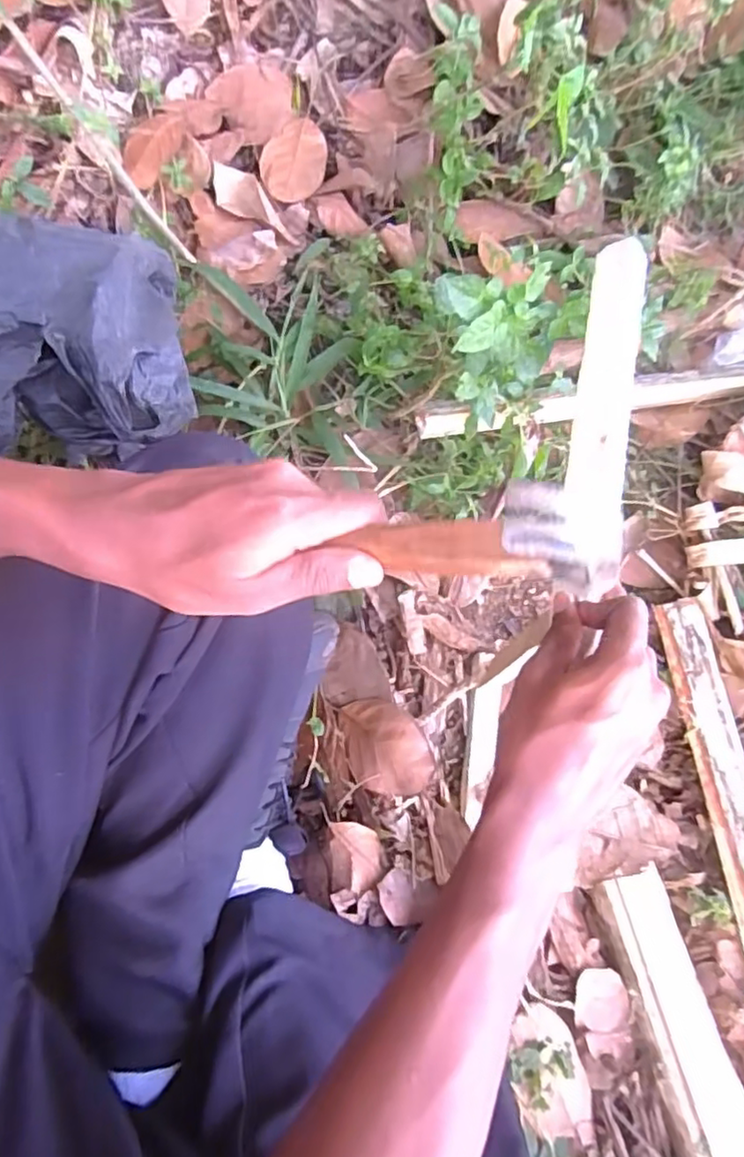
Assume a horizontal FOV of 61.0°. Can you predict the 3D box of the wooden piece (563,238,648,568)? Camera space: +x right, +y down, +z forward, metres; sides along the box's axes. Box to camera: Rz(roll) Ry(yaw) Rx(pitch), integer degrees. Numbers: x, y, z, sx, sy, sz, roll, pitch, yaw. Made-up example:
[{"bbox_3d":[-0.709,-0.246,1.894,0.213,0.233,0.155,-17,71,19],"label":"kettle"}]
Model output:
[{"bbox_3d":[0.157,-0.125,0.422,0.040,0.013,0.248,12,70,3],"label":"wooden piece"}]

